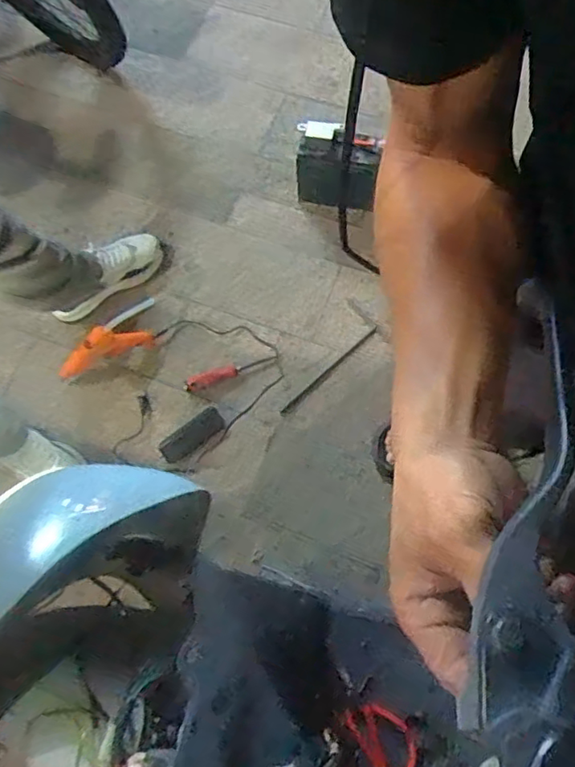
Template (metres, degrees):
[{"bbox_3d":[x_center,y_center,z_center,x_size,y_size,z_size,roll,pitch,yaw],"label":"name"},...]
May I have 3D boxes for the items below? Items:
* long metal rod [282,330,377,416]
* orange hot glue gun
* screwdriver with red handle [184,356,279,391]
[{"bbox_3d":[0.089,-0.025,1.260,0.270,0.015,0.016,-42,78,-9],"label":"long metal rod"},{"bbox_3d":[-0.350,-0.090,1.187,0.228,0.067,0.073,-36,76,-22],"label":"orange hot glue gun"},{"bbox_3d":[-0.122,-0.025,1.250,0.193,0.019,0.034,-19,74,-3],"label":"screwdriver with red handle"}]

